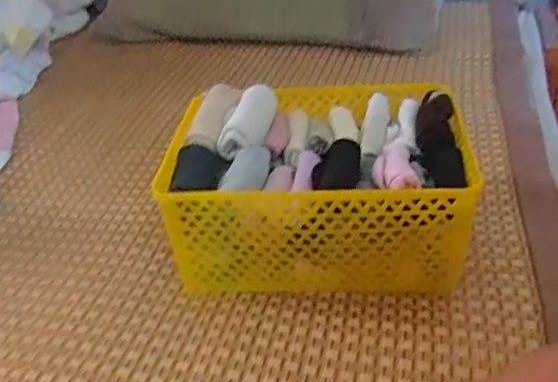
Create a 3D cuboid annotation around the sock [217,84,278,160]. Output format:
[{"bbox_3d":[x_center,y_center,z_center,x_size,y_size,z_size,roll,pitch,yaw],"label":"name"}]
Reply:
[{"bbox_3d":[-0.030,-0.074,0.587,0.039,0.037,0.106,5,34,13],"label":"sock"}]

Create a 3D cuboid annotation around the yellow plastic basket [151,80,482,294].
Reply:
[{"bbox_3d":[0.043,-0.011,0.588,0.269,0.123,0.208,2,34,8],"label":"yellow plastic basket"}]

